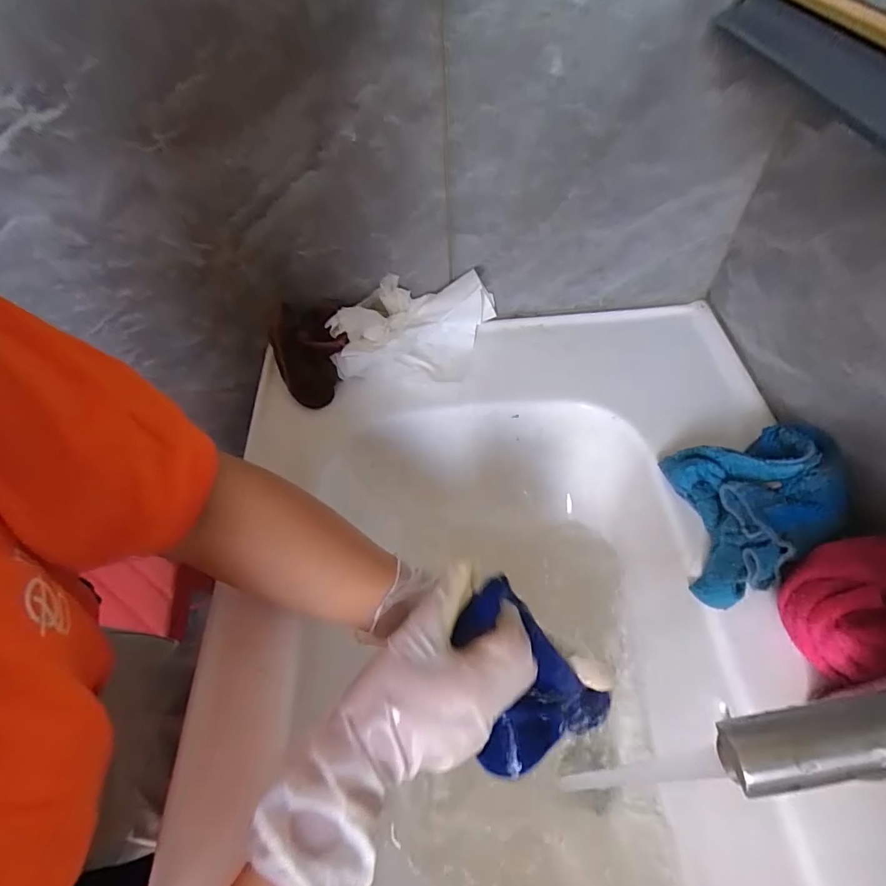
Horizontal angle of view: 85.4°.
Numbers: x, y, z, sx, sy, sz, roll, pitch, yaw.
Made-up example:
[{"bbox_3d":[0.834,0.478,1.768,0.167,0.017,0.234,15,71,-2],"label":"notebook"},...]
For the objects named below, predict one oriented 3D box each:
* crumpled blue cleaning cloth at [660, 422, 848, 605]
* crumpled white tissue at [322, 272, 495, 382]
[{"bbox_3d":[0.241,0.046,0.361,0.112,0.055,0.129,-2,54,2],"label":"crumpled blue cleaning cloth"},{"bbox_3d":[-0.030,-0.115,0.493,0.154,0.074,0.098,3,55,6],"label":"crumpled white tissue"}]

